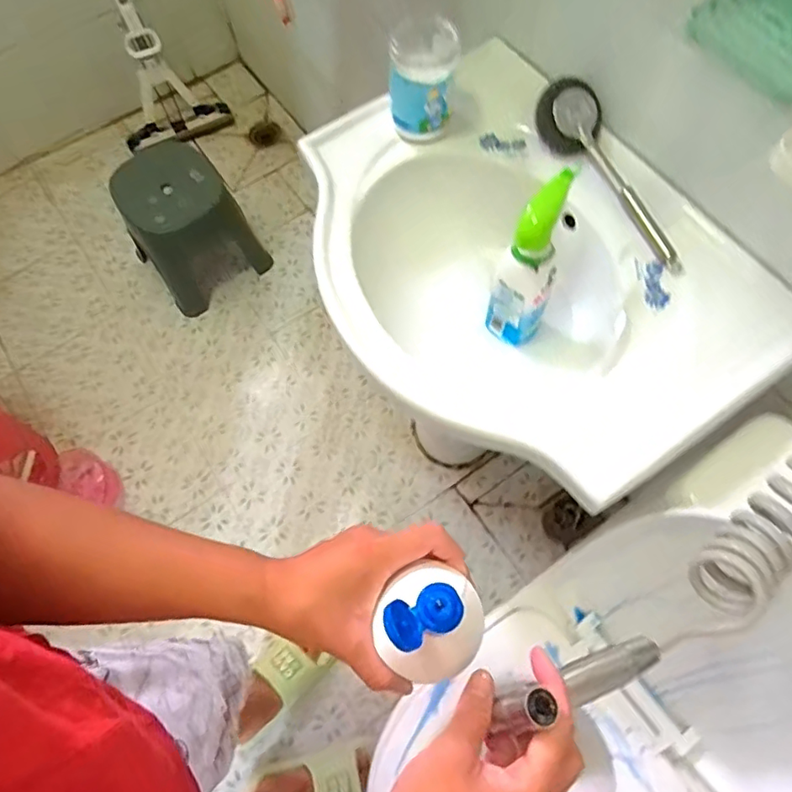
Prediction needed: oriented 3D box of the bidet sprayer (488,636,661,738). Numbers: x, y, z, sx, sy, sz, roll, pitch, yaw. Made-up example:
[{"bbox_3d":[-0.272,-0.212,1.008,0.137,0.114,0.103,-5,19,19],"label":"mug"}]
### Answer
[{"bbox_3d":[0.117,0.176,0.354,0.139,0.044,0.021,2,60,-38],"label":"bidet sprayer"}]

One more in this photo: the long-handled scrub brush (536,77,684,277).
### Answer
[{"bbox_3d":[0.270,-0.276,0.702,0.077,0.057,0.285,-29,69,-10],"label":"long-handled scrub brush"}]

